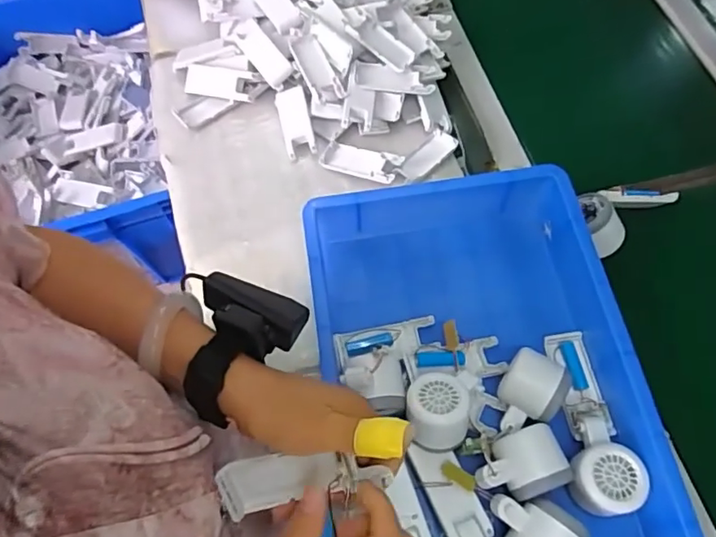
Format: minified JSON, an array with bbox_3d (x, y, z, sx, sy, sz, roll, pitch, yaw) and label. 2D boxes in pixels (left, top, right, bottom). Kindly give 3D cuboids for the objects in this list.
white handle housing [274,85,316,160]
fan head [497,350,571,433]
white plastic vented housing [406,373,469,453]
[{"bbox_3d":[-0.082,-0.191,0.709,0.040,0.017,0.104,-14,66,-5],"label":"white handle housing"},{"bbox_3d":[0.164,0.121,0.521,0.057,0.046,0.079,32,70,15],"label":"fan head"},{"bbox_3d":[0.075,0.133,0.509,0.059,0.049,0.058,-2,43,2],"label":"white plastic vented housing"}]

